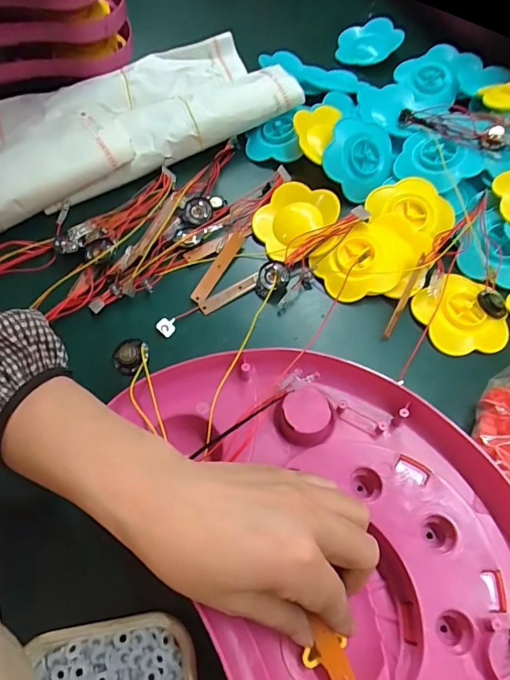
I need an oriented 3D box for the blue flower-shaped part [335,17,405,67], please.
[{"bbox_3d":[0.140,-0.375,0.562,0.077,0.027,0.062,-9,62,-3],"label":"blue flower-shaped part"}]

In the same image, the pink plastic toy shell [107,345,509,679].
[{"bbox_3d":[0.058,0.132,0.269,0.219,0.036,0.294,-18,63,-7],"label":"pink plastic toy shell"}]

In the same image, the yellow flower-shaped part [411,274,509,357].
[{"bbox_3d":[0.174,-0.019,0.379,0.066,0.013,0.070,0,62,-1],"label":"yellow flower-shaped part"}]

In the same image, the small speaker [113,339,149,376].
[{"bbox_3d":[-0.089,0.012,0.320,0.026,0.009,0.026,-6,62,-4],"label":"small speaker"}]

